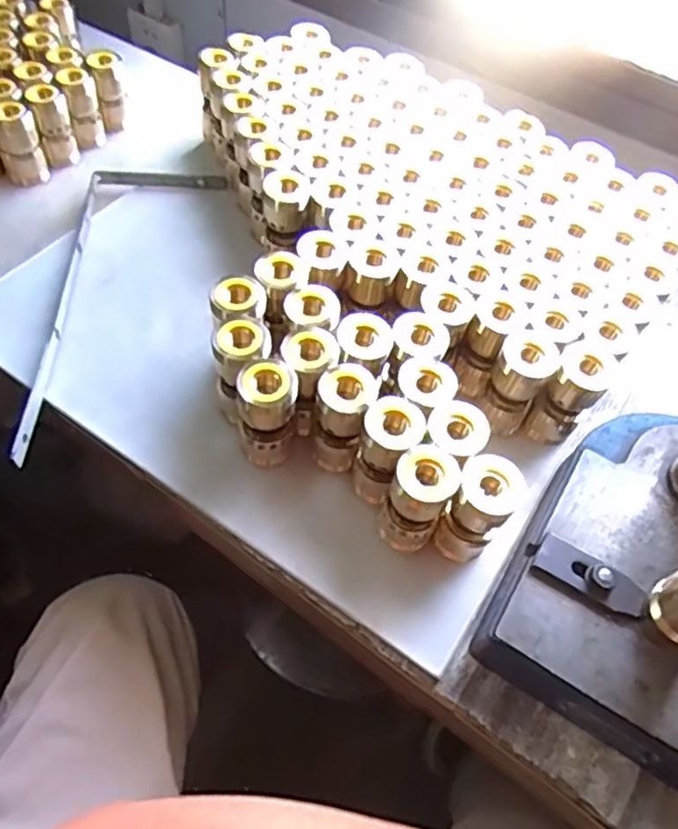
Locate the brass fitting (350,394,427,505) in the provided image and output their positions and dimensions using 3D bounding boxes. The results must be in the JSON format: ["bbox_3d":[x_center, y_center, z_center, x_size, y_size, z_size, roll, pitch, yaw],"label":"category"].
[{"bbox_3d":[0.033,0.034,0.477,0.043,0.098,0.046,13,55,4],"label":"brass fitting"}]

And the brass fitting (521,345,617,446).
[{"bbox_3d":[0.183,-0.010,0.524,0.038,0.093,0.040,2,55,-3],"label":"brass fitting"}]

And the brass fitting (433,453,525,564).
[{"bbox_3d":[0.096,0.071,0.461,0.040,0.098,0.038,30,58,15],"label":"brass fitting"}]

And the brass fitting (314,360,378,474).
[{"bbox_3d":[0.003,0.009,0.491,0.041,0.097,0.050,9,55,1],"label":"brass fitting"}]

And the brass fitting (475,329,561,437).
[{"bbox_3d":[0.141,-0.021,0.525,0.042,0.095,0.035,20,56,9],"label":"brass fitting"}]

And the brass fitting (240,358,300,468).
[{"bbox_3d":[-0.053,0.002,0.488,0.043,0.095,0.045,1,55,-4],"label":"brass fitting"}]

